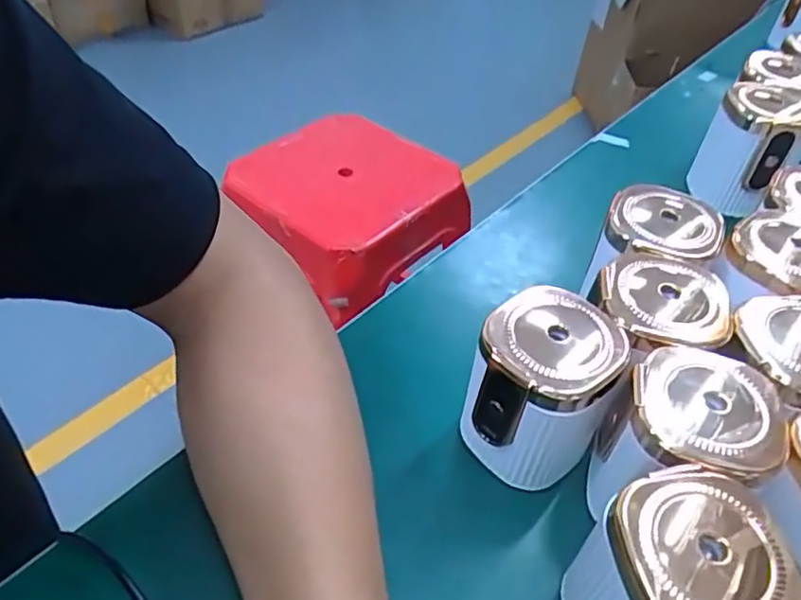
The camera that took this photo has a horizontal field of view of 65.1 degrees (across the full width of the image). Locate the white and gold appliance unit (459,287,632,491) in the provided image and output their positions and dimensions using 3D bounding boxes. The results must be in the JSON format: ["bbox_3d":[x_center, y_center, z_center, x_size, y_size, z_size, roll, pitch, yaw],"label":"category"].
[{"bbox_3d":[0.061,0.038,0.275,0.055,0.076,0.058,25,48,20],"label":"white and gold appliance unit"}]

